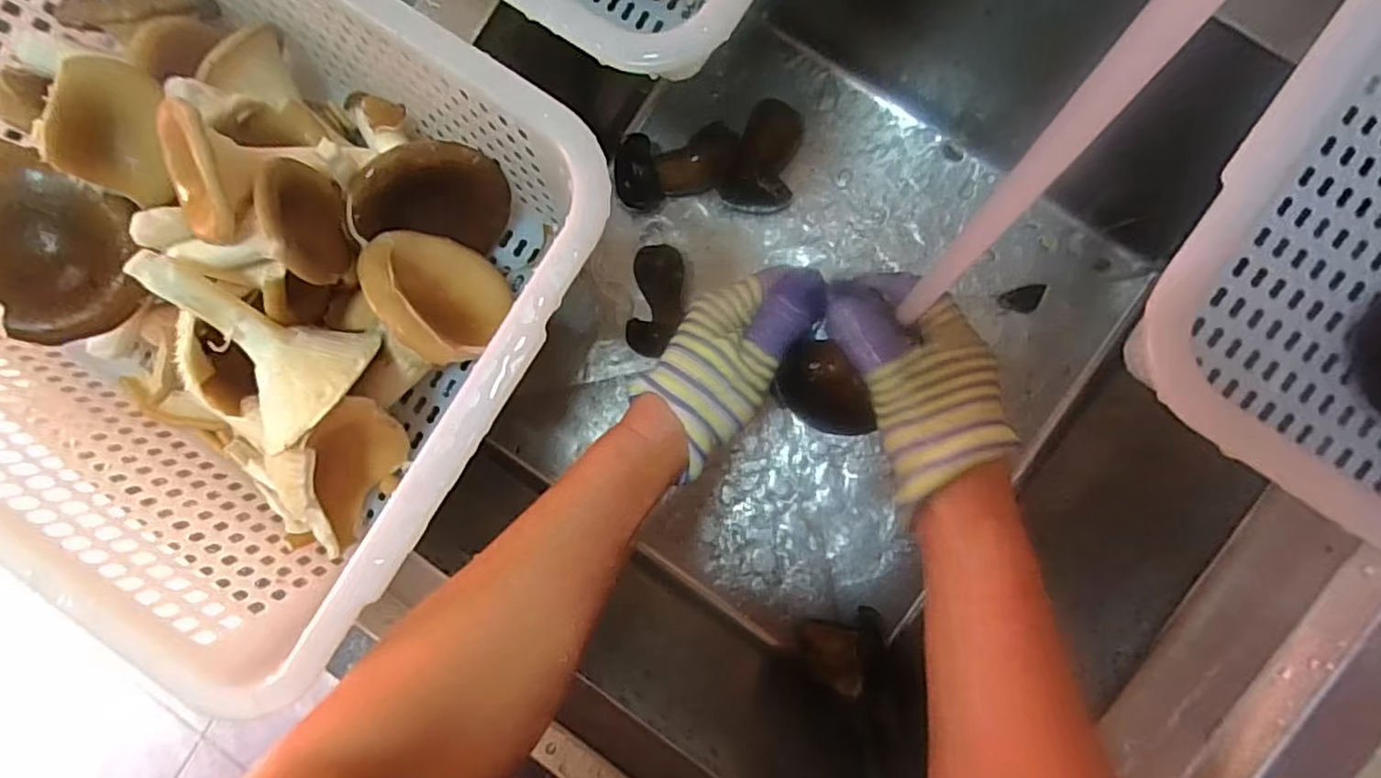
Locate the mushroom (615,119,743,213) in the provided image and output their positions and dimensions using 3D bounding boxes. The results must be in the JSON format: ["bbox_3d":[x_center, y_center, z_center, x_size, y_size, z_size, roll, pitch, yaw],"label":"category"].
[{"bbox_3d":[-0.012,-0.210,0.605,0.118,0.049,0.065,-13,89,6],"label":"mushroom"}]

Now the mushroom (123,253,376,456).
[{"bbox_3d":[-0.213,-0.012,0.314,0.094,0.054,0.066,22,92,6],"label":"mushroom"}]

